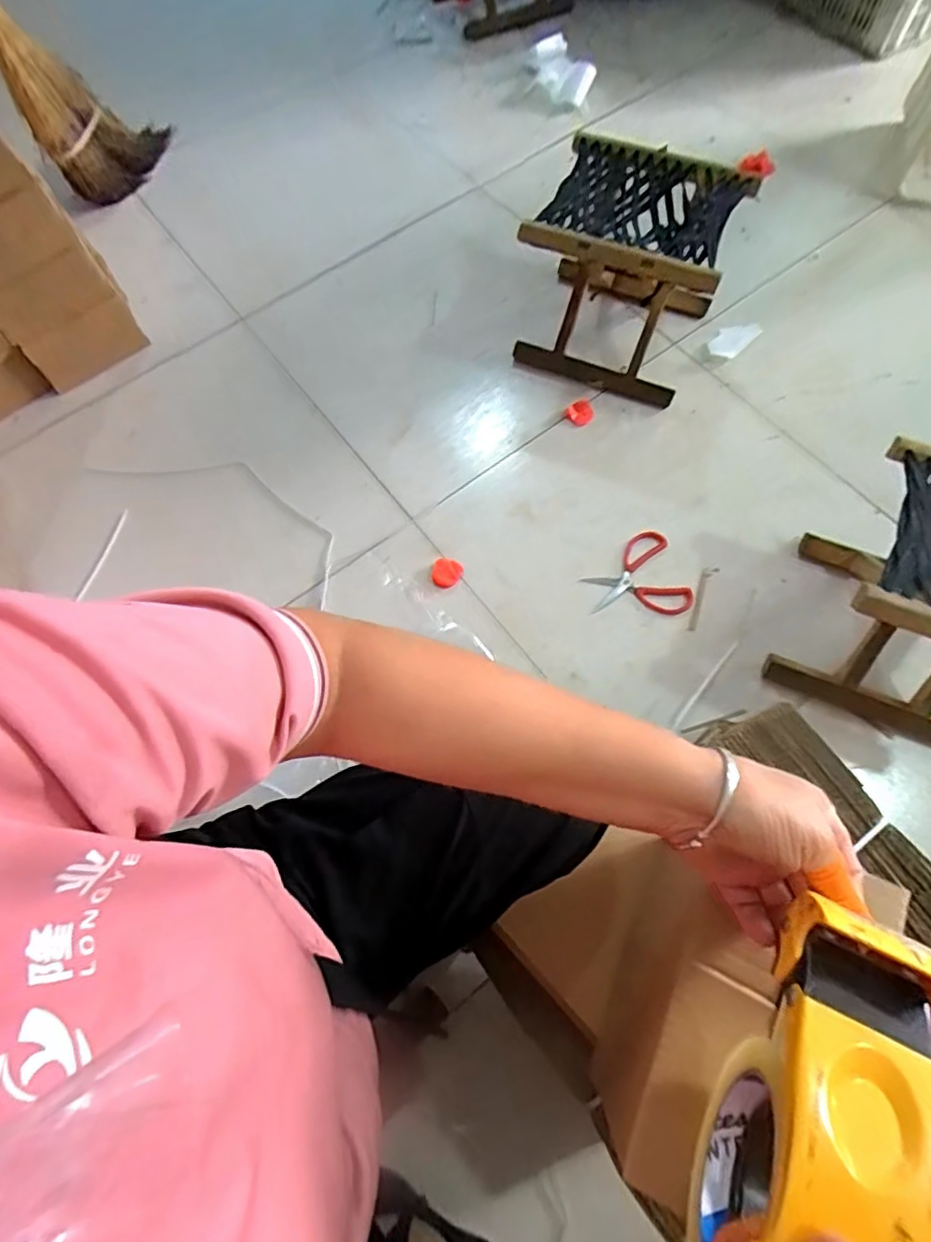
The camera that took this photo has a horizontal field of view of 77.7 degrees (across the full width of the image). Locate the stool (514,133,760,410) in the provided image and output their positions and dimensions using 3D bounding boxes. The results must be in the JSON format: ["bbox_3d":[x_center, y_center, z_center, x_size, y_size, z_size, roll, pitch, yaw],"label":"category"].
[{"bbox_3d":[0.272,-0.585,0.978,0.289,0.249,0.263,26,72,12],"label":"stool"}]

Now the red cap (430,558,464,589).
[{"bbox_3d":[-0.031,-0.076,0.934,0.046,0.016,0.052,17,70,8],"label":"red cap"}]

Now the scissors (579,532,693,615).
[{"bbox_3d":[0.266,-0.060,0.913,0.147,0.016,0.137,-21,76,0],"label":"scissors"}]

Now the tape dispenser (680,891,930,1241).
[{"bbox_3d":[0.151,0.222,0.263,0.065,0.101,0.168,29,72,12],"label":"tape dispenser"}]

